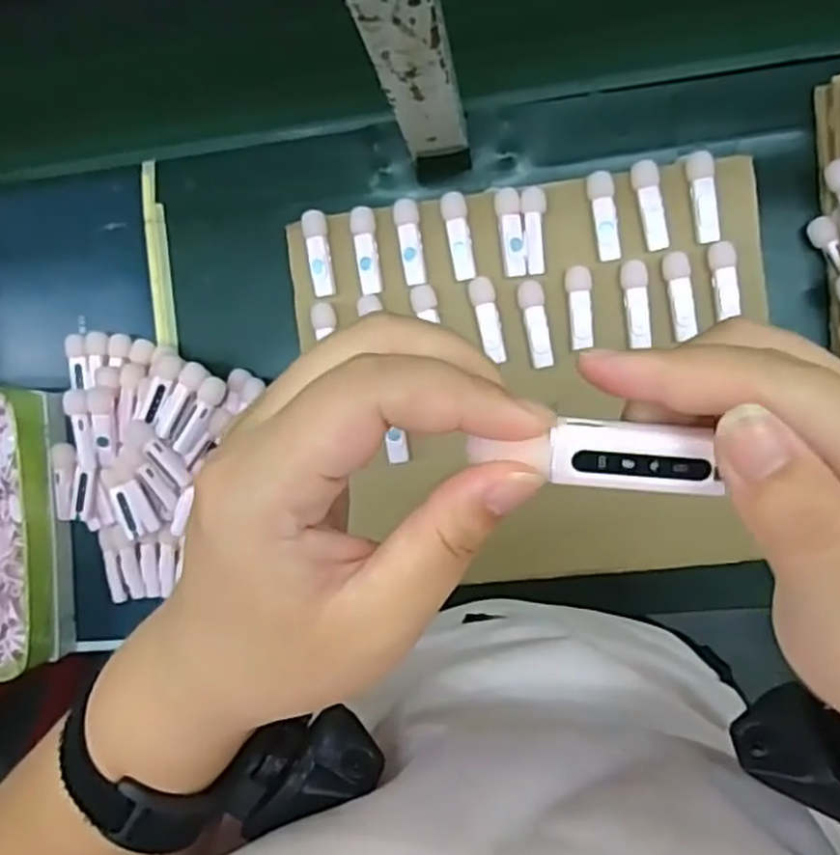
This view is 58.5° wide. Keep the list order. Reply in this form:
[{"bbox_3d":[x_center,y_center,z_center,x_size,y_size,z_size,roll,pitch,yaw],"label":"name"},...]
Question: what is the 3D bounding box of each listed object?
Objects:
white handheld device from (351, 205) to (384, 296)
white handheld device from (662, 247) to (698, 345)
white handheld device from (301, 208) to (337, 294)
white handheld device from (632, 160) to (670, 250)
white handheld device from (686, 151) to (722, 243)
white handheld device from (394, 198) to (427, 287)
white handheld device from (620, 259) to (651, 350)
[{"bbox_3d":[-0.041,-0.134,0.567,0.018,0.013,0.063,-6,88,8],"label":"white handheld device"},{"bbox_3d":[0.188,-0.097,0.541,0.019,0.010,0.059,-7,88,8],"label":"white handheld device"},{"bbox_3d":[-0.077,-0.133,0.573,0.017,0.014,0.064,-8,88,8],"label":"white handheld device"},{"bbox_3d":[0.167,-0.160,0.541,0.019,0.012,0.063,-13,87,8],"label":"white handheld device"},{"bbox_3d":[0.204,-0.165,0.539,0.017,0.016,0.063,-8,88,8],"label":"white handheld device"},{"bbox_3d":[-0.007,-0.139,0.562,0.017,0.014,0.063,-6,88,8],"label":"white handheld device"},{"bbox_3d":[0.158,-0.091,0.543,0.019,0.009,0.061,-4,89,8],"label":"white handheld device"}]

